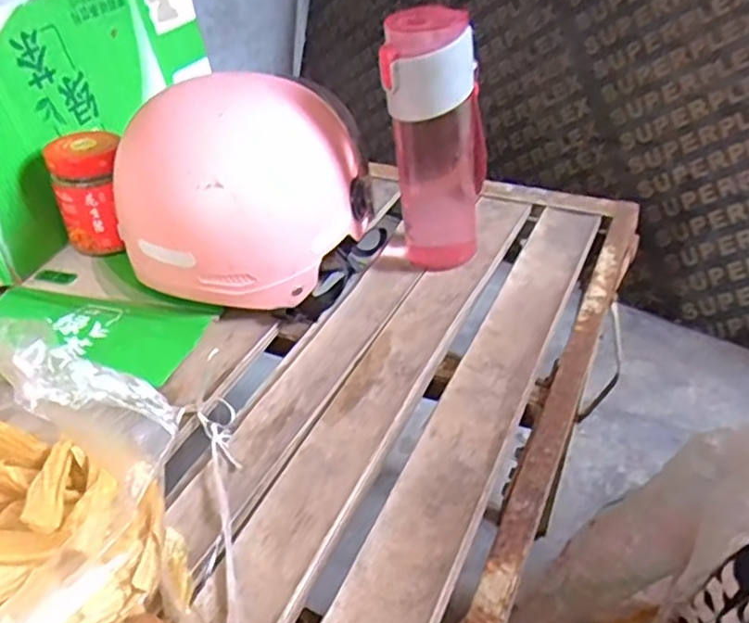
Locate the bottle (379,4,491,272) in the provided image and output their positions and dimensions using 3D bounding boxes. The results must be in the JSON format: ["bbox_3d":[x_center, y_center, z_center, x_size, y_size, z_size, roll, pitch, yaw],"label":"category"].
[{"bbox_3d":[0.055,-0.146,0.592,0.086,0.220,0.066,4,40,8],"label":"bottle"}]

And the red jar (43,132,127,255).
[{"bbox_3d":[-0.273,-0.116,0.653,0.065,0.098,0.057,5,40,9],"label":"red jar"}]

